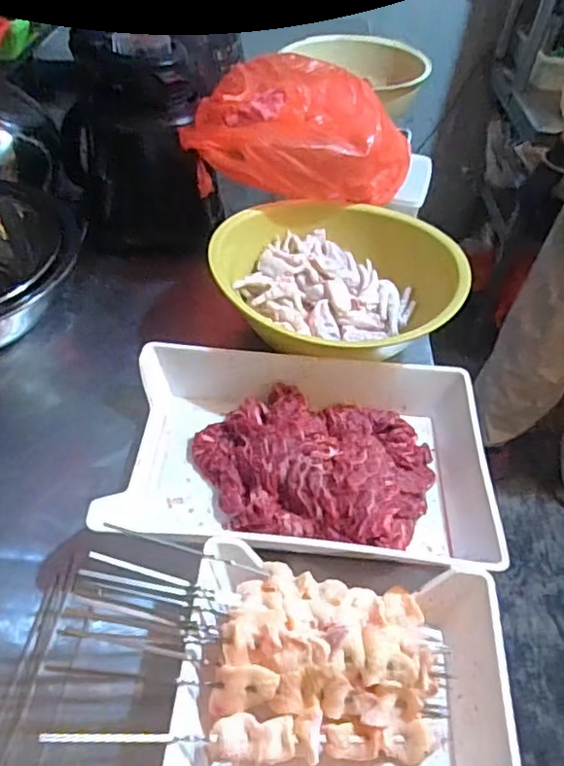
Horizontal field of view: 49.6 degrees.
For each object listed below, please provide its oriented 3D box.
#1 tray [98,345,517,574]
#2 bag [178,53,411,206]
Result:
[{"bbox_3d":[0.025,0.076,0.673,0.378,0.065,0.246,5,45,0],"label":"tray"},{"bbox_3d":[0.029,-0.355,0.879,0.269,0.146,0.250,20,47,14],"label":"bag"}]

